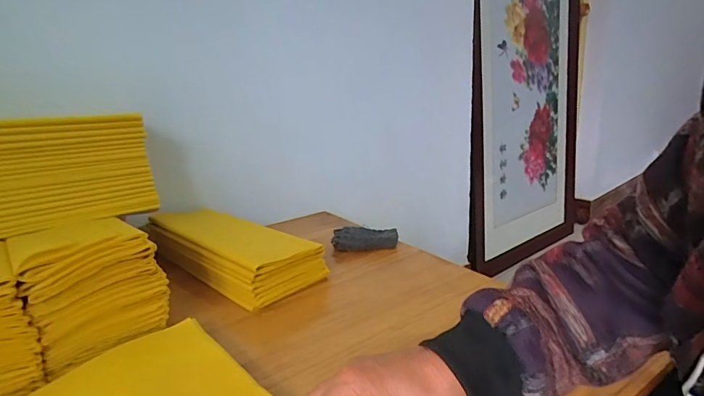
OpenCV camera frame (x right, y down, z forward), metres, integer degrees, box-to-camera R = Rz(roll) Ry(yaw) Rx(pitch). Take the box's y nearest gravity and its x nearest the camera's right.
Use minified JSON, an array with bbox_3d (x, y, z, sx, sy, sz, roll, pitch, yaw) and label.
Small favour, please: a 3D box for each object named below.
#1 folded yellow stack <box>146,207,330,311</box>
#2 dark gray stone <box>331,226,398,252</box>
[{"bbox_3d":[-0.187,0.074,0.683,0.301,0.067,0.141,11,21,39],"label":"folded yellow stack"},{"bbox_3d":[0.023,0.069,0.740,0.108,0.030,0.040,-2,16,1],"label":"dark gray stone"}]

